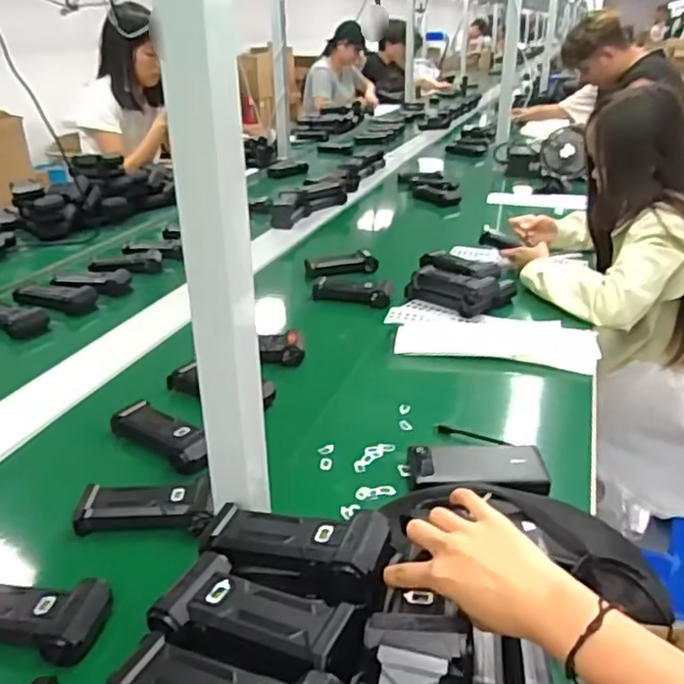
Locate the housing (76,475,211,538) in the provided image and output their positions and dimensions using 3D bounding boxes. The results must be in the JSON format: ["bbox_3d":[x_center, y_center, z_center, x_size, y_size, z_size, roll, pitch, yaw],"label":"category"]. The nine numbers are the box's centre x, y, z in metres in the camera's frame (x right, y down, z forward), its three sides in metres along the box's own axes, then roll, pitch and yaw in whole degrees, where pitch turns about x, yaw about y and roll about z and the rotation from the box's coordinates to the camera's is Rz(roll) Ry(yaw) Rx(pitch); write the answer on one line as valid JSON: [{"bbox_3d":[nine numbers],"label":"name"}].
[{"bbox_3d":[-0.218,0.186,0.717,0.155,0.034,0.057,0,27,0],"label":"housing"}]

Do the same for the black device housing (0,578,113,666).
[{"bbox_3d":[-0.294,0.247,0.586,0.157,0.041,0.065,4,27,9],"label":"black device housing"}]

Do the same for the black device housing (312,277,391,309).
[{"bbox_3d":[0.016,-0.095,1.263,0.159,0.047,0.055,4,27,8],"label":"black device housing"}]

